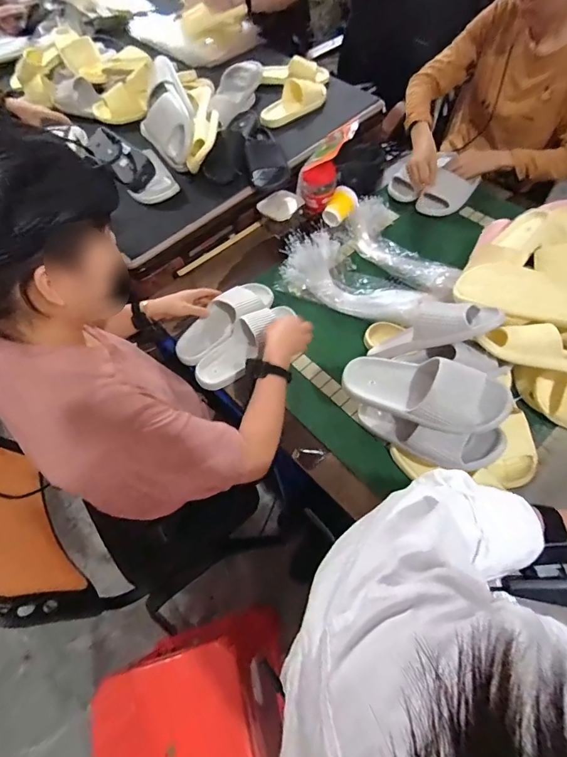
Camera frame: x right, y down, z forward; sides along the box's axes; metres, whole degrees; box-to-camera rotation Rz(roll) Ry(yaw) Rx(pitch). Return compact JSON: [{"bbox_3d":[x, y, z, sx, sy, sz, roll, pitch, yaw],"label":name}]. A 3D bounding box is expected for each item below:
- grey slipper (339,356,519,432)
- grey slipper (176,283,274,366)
[{"bbox_3d":[0.239,0.023,0.696,0.270,0.080,0.106,15,81,21],"label":"grey slipper"},{"bbox_3d":[-0.141,-0.136,0.960,0.260,0.075,0.089,-40,65,0],"label":"grey slipper"}]

